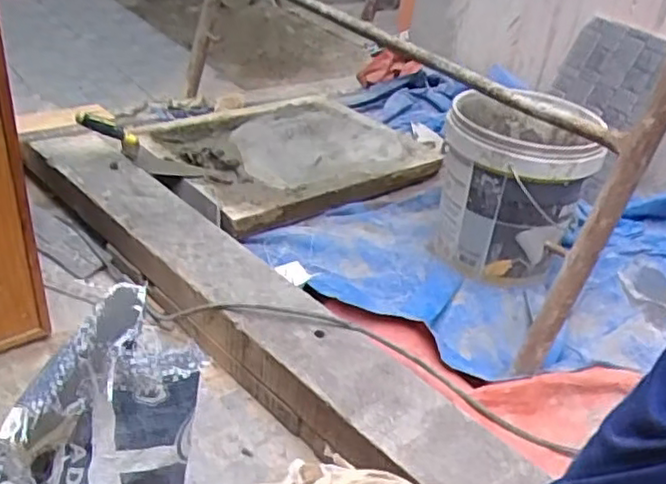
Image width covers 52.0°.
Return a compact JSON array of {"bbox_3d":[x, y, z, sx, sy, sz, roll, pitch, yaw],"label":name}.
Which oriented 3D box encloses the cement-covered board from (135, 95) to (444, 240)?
[{"bbox_3d":[-0.112,-0.226,1.721,0.726,0.082,0.520,-19,41,-34],"label":"cement-covered board"}]

